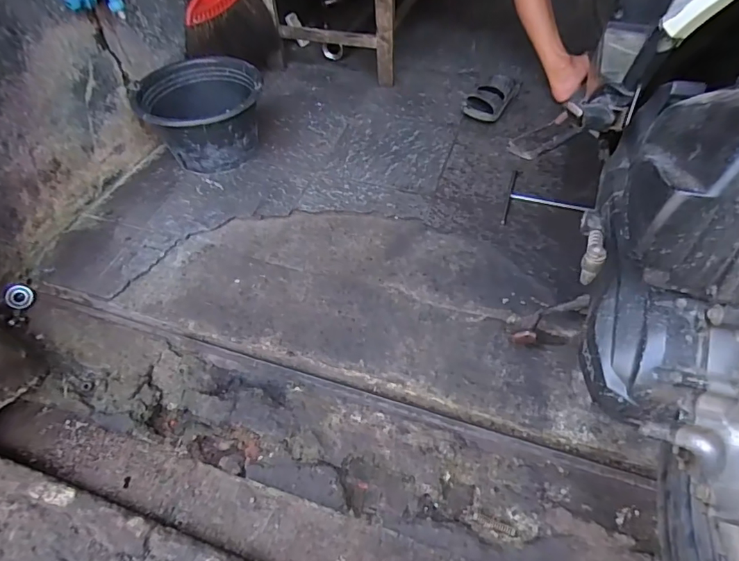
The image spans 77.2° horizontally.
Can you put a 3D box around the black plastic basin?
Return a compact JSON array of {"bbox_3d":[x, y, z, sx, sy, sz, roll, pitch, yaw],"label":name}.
[{"bbox_3d":[-0.398,-0.396,1.150,0.276,0.183,0.251,-1,49,1],"label":"black plastic basin"}]

